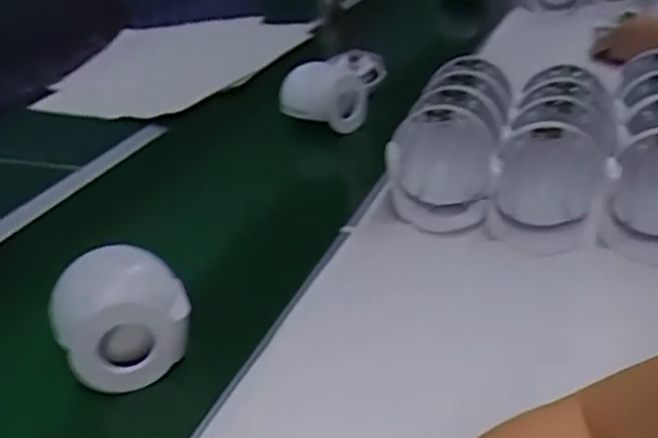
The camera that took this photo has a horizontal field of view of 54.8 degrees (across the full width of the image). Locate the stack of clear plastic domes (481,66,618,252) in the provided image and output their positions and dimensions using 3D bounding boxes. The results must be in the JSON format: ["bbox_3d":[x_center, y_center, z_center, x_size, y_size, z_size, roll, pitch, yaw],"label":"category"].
[{"bbox_3d":[0.246,-0.064,0.700,0.112,0.142,0.191,6,33,20],"label":"stack of clear plastic domes"}]

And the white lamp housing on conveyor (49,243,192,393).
[{"bbox_3d":[-0.178,0.083,0.548,0.107,0.086,0.089,-19,33,-20],"label":"white lamp housing on conveyor"}]

